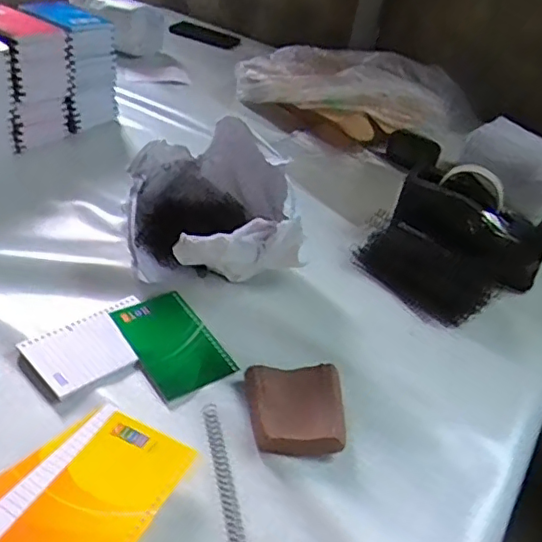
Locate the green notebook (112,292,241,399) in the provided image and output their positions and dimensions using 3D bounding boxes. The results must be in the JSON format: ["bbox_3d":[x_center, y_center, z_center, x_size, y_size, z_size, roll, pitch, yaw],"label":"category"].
[{"bbox_3d":[-0.098,0.067,0.565,0.078,0.006,0.127,-18,44,-34],"label":"green notebook"}]

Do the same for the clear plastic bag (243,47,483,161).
[{"bbox_3d":[0.165,-0.337,1.070,0.469,0.108,0.259,14,35,8],"label":"clear plastic bag"}]

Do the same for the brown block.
[{"bbox_3d":[0.022,0.124,0.511,0.085,0.017,0.091,6,35,-6],"label":"brown block"}]

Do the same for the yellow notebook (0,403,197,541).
[{"bbox_3d":[-0.128,0.159,0.411,0.096,0.004,0.129,22,38,16],"label":"yellow notebook"}]

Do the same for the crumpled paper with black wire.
[{"bbox_3d":[-0.074,-0.077,0.651,0.180,0.141,0.196,-6,40,-22],"label":"crumpled paper with black wire"}]

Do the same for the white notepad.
[{"bbox_3d":[-0.169,0.068,0.547,0.121,0.010,0.079,-24,48,-39],"label":"white notepad"}]

